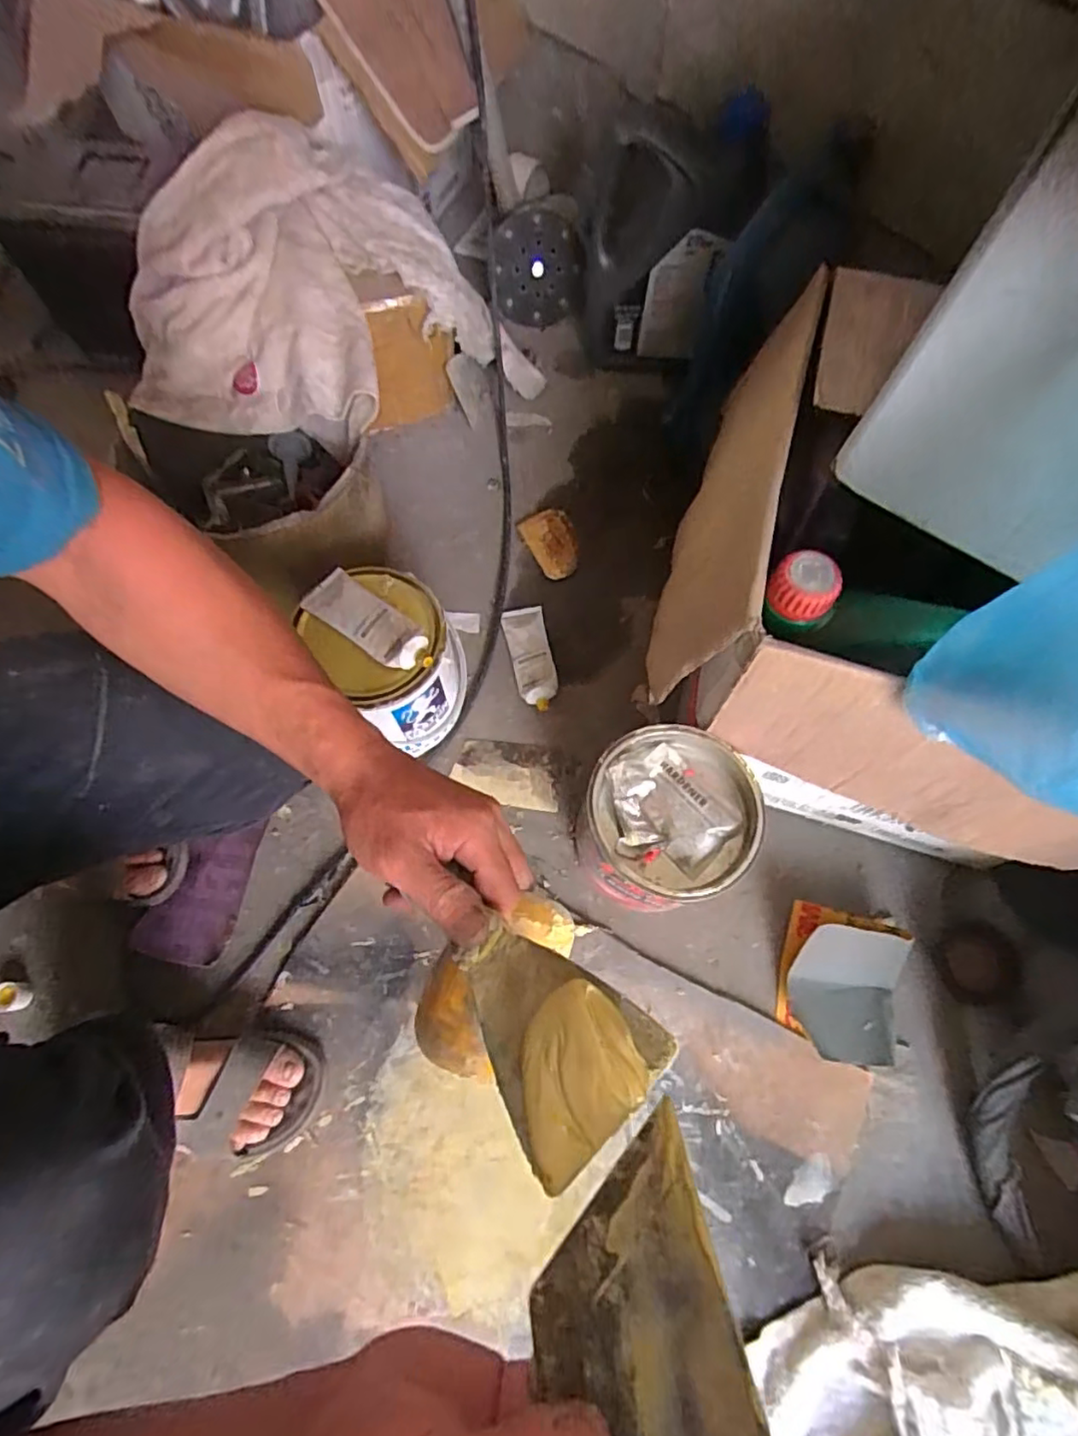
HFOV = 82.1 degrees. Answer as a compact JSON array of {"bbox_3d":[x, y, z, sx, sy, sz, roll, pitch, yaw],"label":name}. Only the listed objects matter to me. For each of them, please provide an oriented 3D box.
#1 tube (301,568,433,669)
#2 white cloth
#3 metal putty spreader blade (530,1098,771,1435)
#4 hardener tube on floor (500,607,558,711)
[{"bbox_3d":[-0.157,-0.091,0.579,0.139,0.023,0.052,34,72,13],"label":"tube"},{"bbox_3d":[-0.274,-0.479,0.730,0.306,0.225,0.381,20,69,8],"label":"white cloth"},{"bbox_3d":[0.031,0.208,0.192,0.077,0.128,0.006,-41,113,12],"label":"metal putty spreader blade"},{"bbox_3d":[-0.010,-0.075,0.750,0.050,0.030,0.138,-11,69,-2],"label":"hardener tube on floor"}]

